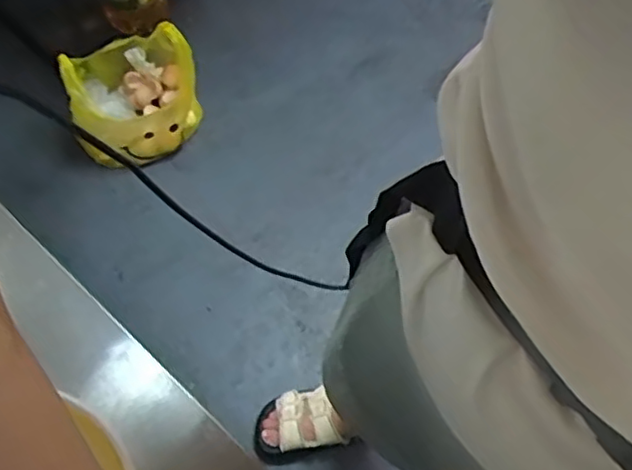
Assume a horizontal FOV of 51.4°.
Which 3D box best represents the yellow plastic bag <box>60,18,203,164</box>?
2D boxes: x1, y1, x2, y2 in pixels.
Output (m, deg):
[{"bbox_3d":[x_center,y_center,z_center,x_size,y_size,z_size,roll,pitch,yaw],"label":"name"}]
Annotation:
[{"bbox_3d":[-0.330,-0.244,1.199,0.219,0.277,0.139,-33,72,-15],"label":"yellow plastic bag"}]

